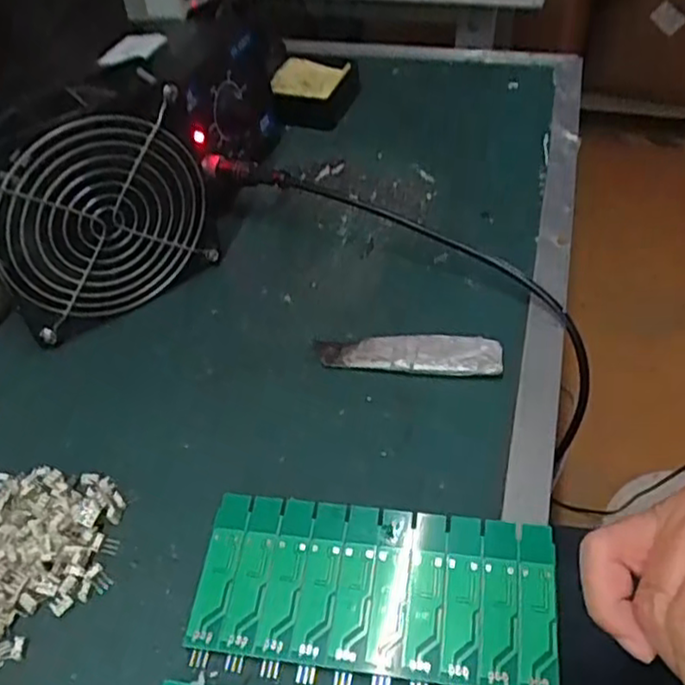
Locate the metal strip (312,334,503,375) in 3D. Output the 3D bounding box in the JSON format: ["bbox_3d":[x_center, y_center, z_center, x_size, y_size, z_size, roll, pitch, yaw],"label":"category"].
[{"bbox_3d":[0.035,0.005,0.357,0.095,0.010,0.022,4,47,8],"label":"metal strip"}]

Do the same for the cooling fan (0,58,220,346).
[{"bbox_3d":[-0.133,-0.072,0.367,0.119,0.121,0.044,-31,52,-24],"label":"cooling fan"}]

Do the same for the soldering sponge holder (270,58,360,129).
[{"bbox_3d":[-0.022,-0.201,0.539,0.053,0.029,0.081,7,47,11],"label":"soldering sponge holder"}]

